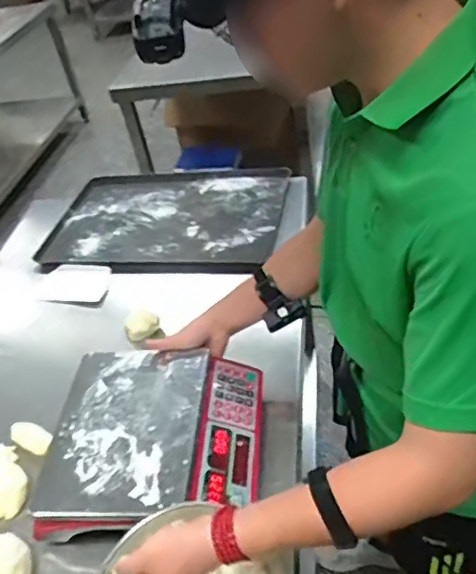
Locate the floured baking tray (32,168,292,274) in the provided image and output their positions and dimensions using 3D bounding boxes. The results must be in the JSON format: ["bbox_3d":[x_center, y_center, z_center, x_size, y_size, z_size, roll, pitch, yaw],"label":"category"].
[{"bbox_3d":[-0.179,-0.178,1.461,0.588,0.049,0.405,1,42,15],"label":"floured baking tray"}]

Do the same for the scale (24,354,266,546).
[{"bbox_3d":[-0.128,0.232,0.893,0.319,0.094,0.291,-5,41,8],"label":"scale"}]

